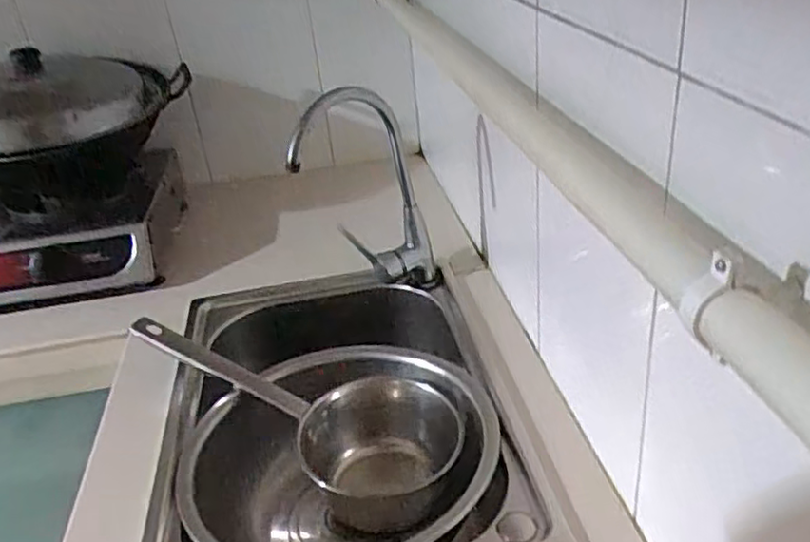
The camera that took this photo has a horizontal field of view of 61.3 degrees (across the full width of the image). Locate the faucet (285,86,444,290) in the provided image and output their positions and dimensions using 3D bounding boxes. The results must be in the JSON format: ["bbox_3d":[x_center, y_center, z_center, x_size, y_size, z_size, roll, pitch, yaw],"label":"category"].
[{"bbox_3d":[-0.047,-0.094,0.863,0.161,0.280,0.085,-4,30,4],"label":"faucet"}]

